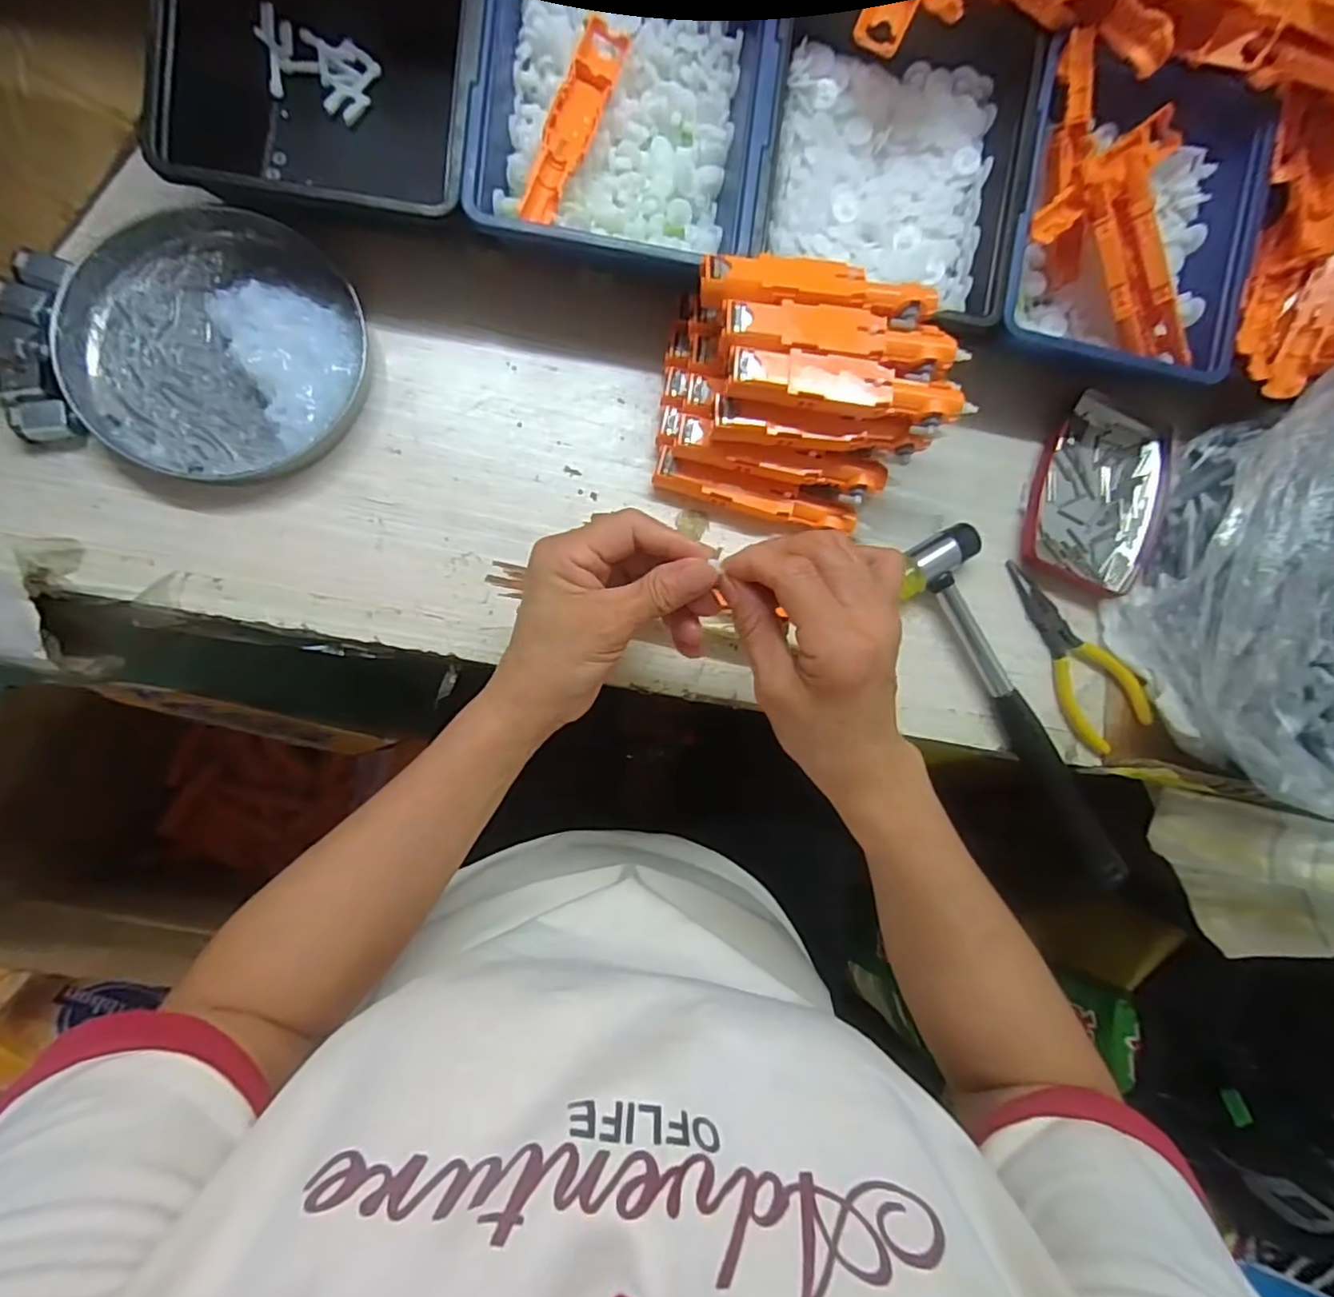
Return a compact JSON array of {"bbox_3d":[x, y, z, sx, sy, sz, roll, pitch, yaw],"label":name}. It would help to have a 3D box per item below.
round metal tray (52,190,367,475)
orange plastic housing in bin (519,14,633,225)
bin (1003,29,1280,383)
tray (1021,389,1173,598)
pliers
[{"bbox_3d":[-0.237,-0.164,0.329,0.143,0.019,0.154,0,87,-8],"label":"round metal tray"},{"bbox_3d":[-0.050,-0.272,0.327,0.024,0.011,0.117,19,83,-6],"label":"orange plastic housing in bin"},{"bbox_3d":[0.264,-0.247,0.376,0.146,0.071,0.167,10,86,-8],"label":"bin"},{"bbox_3d":[0.274,-0.102,0.400,0.086,0.015,0.127,18,85,-7],"label":"tray"},{"bbox_3d":[0.257,0.000,0.388,0.047,0.012,0.126,-22,90,-9],"label":"pliers"}]

